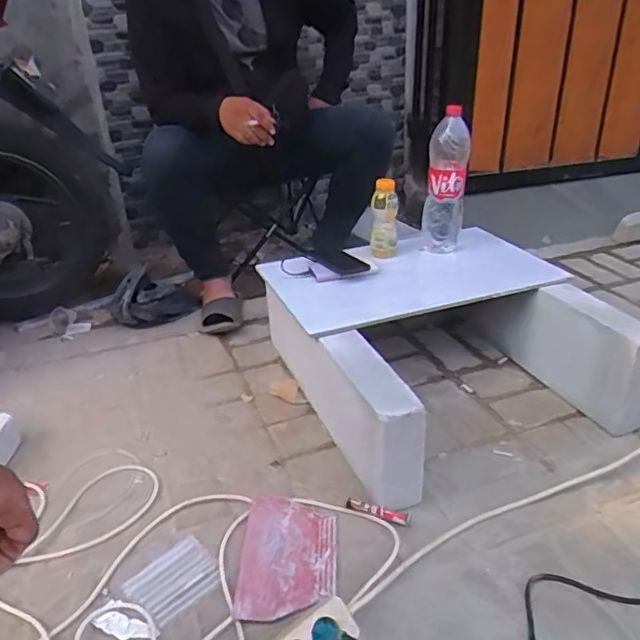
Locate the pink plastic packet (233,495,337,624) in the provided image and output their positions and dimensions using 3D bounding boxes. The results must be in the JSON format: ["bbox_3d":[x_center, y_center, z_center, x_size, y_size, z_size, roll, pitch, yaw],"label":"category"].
[{"bbox_3d":[-0.047,0.348,0.862,0.139,0.006,0.216,0,28,4],"label":"pink plastic packet"}]

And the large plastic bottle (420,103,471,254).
[{"bbox_3d":[0.282,-0.302,1.295,0.089,0.328,0.109,1,29,10],"label":"large plastic bottle"}]

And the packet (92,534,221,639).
[{"bbox_3d":[-0.225,0.383,0.812,0.092,0.006,0.168,22,37,37],"label":"packet"}]

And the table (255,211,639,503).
[{"bbox_3d":[0.239,0.030,1.203,0.583,0.231,0.618,-14,30,-17],"label":"table"}]

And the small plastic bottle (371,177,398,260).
[{"bbox_3d":[0.146,-0.226,1.293,0.058,0.184,0.051,-2,29,4],"label":"small plastic bottle"}]

